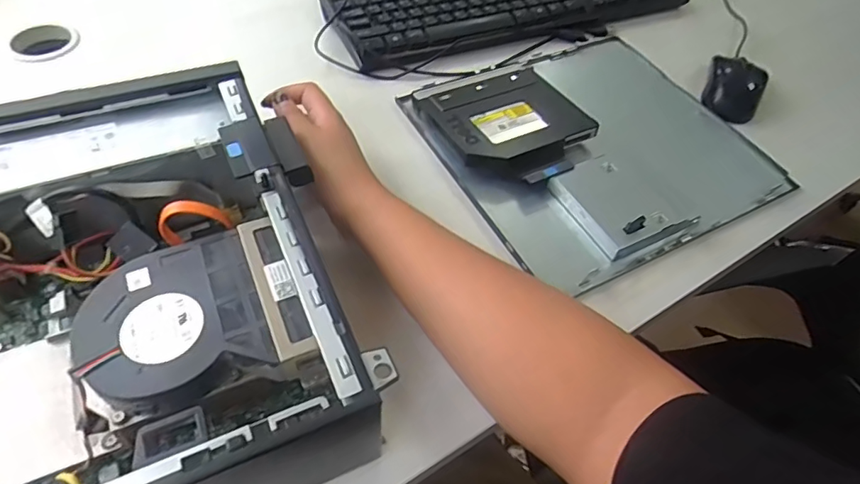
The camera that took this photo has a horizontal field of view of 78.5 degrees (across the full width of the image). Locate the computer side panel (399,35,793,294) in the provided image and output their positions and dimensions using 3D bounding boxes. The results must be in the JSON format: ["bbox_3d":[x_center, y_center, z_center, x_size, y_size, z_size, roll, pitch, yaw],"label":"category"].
[{"bbox_3d":[0.155,-0.101,0.505,0.289,0.022,0.265,-21,57,-19],"label":"computer side panel"}]

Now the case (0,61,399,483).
[{"bbox_3d":[-0.224,0.043,0.309,0.309,0.086,0.284,-18,56,-18],"label":"case"}]

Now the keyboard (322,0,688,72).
[{"bbox_3d":[0.102,-0.290,0.635,0.441,0.029,0.134,-18,56,-17],"label":"keyboard"}]

